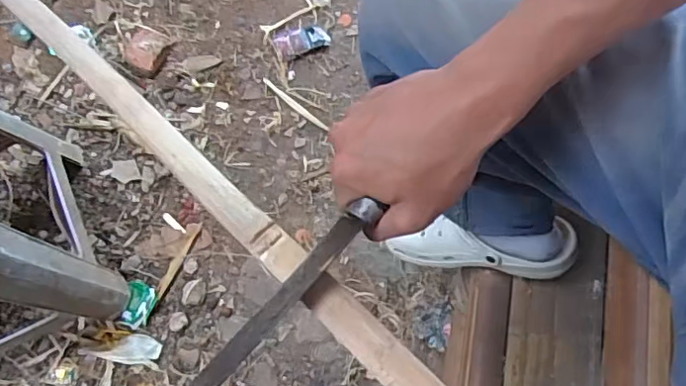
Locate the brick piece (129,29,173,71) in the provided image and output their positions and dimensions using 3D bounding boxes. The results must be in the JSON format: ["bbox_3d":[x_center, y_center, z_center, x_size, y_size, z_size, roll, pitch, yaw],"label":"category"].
[{"bbox_3d":[-0.402,-0.294,1.176,0.074,0.038,0.086,26,78,8],"label":"brick piece"}]

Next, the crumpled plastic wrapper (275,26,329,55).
[{"bbox_3d":[-0.085,-0.317,1.198,0.112,0.016,0.058,-7,75,-1],"label":"crumpled plastic wrapper"}]

